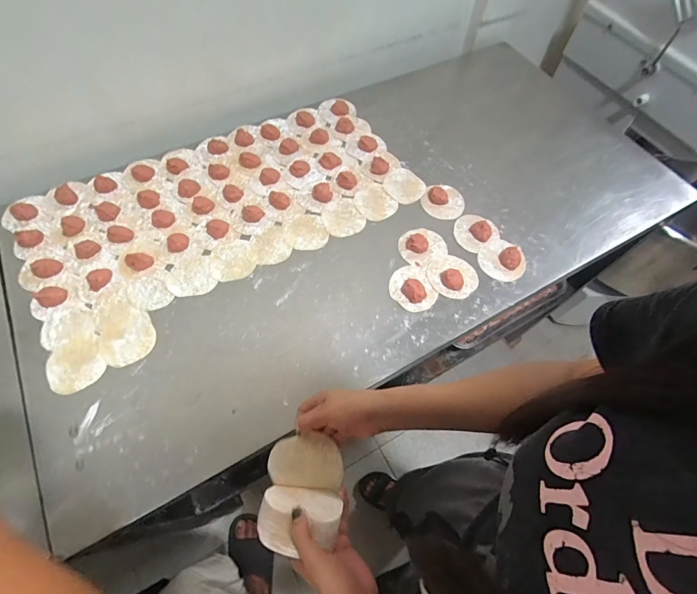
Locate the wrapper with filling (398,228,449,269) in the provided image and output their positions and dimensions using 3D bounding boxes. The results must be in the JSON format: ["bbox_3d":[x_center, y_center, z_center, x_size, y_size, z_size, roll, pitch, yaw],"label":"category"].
[{"bbox_3d":[0.128,-0.093,0.641,0.078,0.020,0.074,1,63,-2],"label":"wrapper with filling"}]

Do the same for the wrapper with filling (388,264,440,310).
[{"bbox_3d":[0.105,-0.016,0.602,0.070,0.014,0.078,-19,66,-12],"label":"wrapper with filling"}]

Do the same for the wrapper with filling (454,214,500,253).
[{"bbox_3d":[0.229,-0.117,0.661,0.077,0.013,0.070,1,63,-2],"label":"wrapper with filling"}]

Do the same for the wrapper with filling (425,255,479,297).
[{"bbox_3d":[0.176,-0.039,0.616,0.080,0.018,0.081,1,63,-2],"label":"wrapper with filling"}]

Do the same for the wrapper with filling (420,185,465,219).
[{"bbox_3d":[0.180,-0.183,0.694,0.078,0.014,0.075,1,63,-2],"label":"wrapper with filling"}]

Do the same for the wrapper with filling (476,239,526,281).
[{"bbox_3d":[0.269,-0.068,0.639,0.079,0.015,0.082,21,64,8],"label":"wrapper with filling"}]

